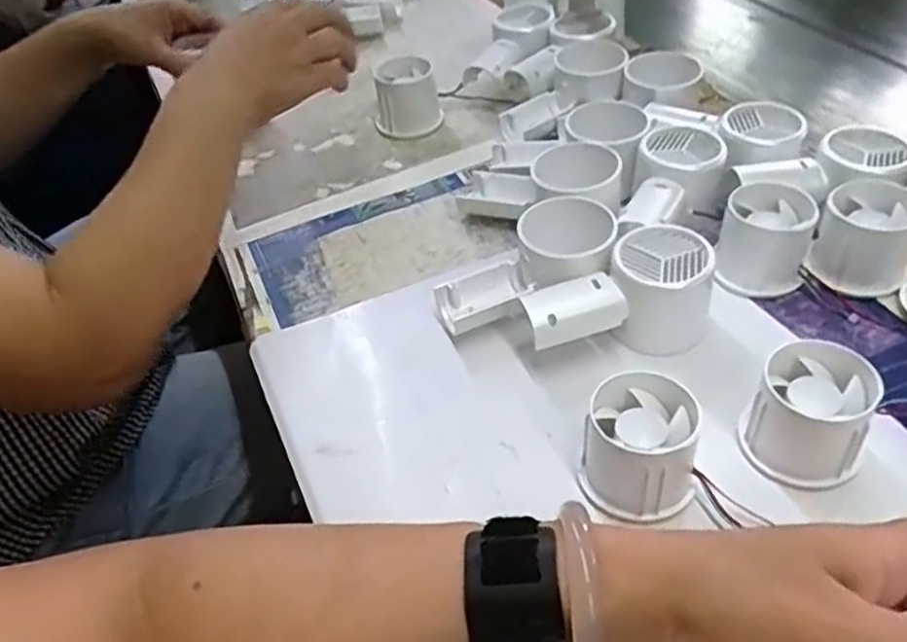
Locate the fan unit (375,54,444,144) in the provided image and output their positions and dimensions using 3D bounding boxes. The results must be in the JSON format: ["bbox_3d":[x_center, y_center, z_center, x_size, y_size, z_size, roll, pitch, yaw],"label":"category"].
[{"bbox_3d":[-0.040,-0.190,0.629,0.056,0.052,0.045,-7,44,-1],"label":"fan unit"}]

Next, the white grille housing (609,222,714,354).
[{"bbox_3d":[0.122,-0.018,0.429,0.058,0.055,0.053,-3,44,3],"label":"white grille housing"}]

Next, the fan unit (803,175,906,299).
[{"bbox_3d":[0.252,-0.050,0.449,0.054,0.049,0.057,22,51,27],"label":"fan unit"}]

